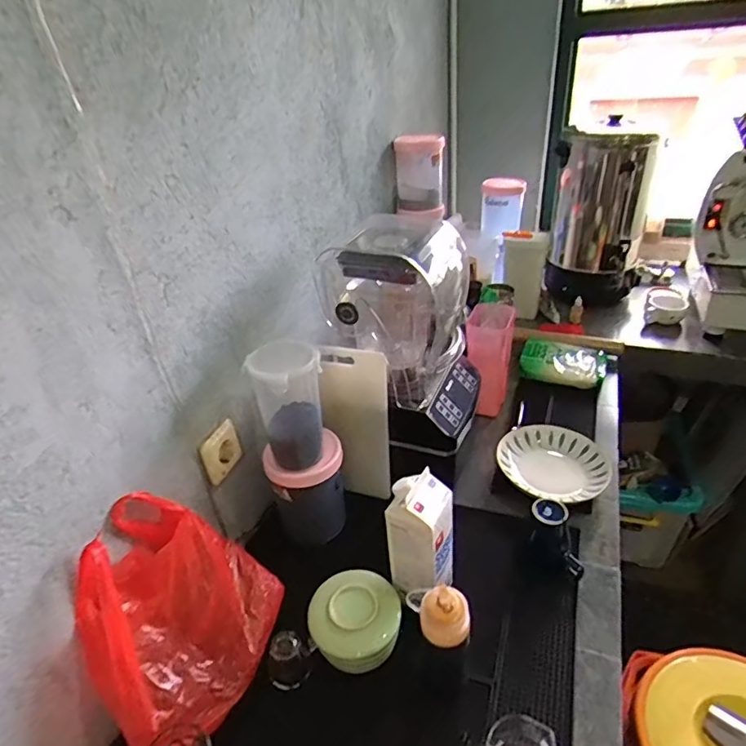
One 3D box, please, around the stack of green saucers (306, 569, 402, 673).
[{"bbox_3d":[-0.026,0.357,0.754,0.115,0.064,0.126,20,41,34],"label":"stack of green saucers"}]

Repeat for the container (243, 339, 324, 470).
[{"bbox_3d":[-0.125,0.055,0.801,0.099,0.191,0.100,-10,33,-7],"label":"container"}]

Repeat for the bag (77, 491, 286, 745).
[{"bbox_3d":[-0.239,0.288,0.656,0.141,0.249,0.253,7,35,18],"label":"bag"}]

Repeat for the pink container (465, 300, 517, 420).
[{"bbox_3d":[0.268,-0.032,1.201,0.101,0.240,0.098,6,35,17],"label":"pink container"}]

